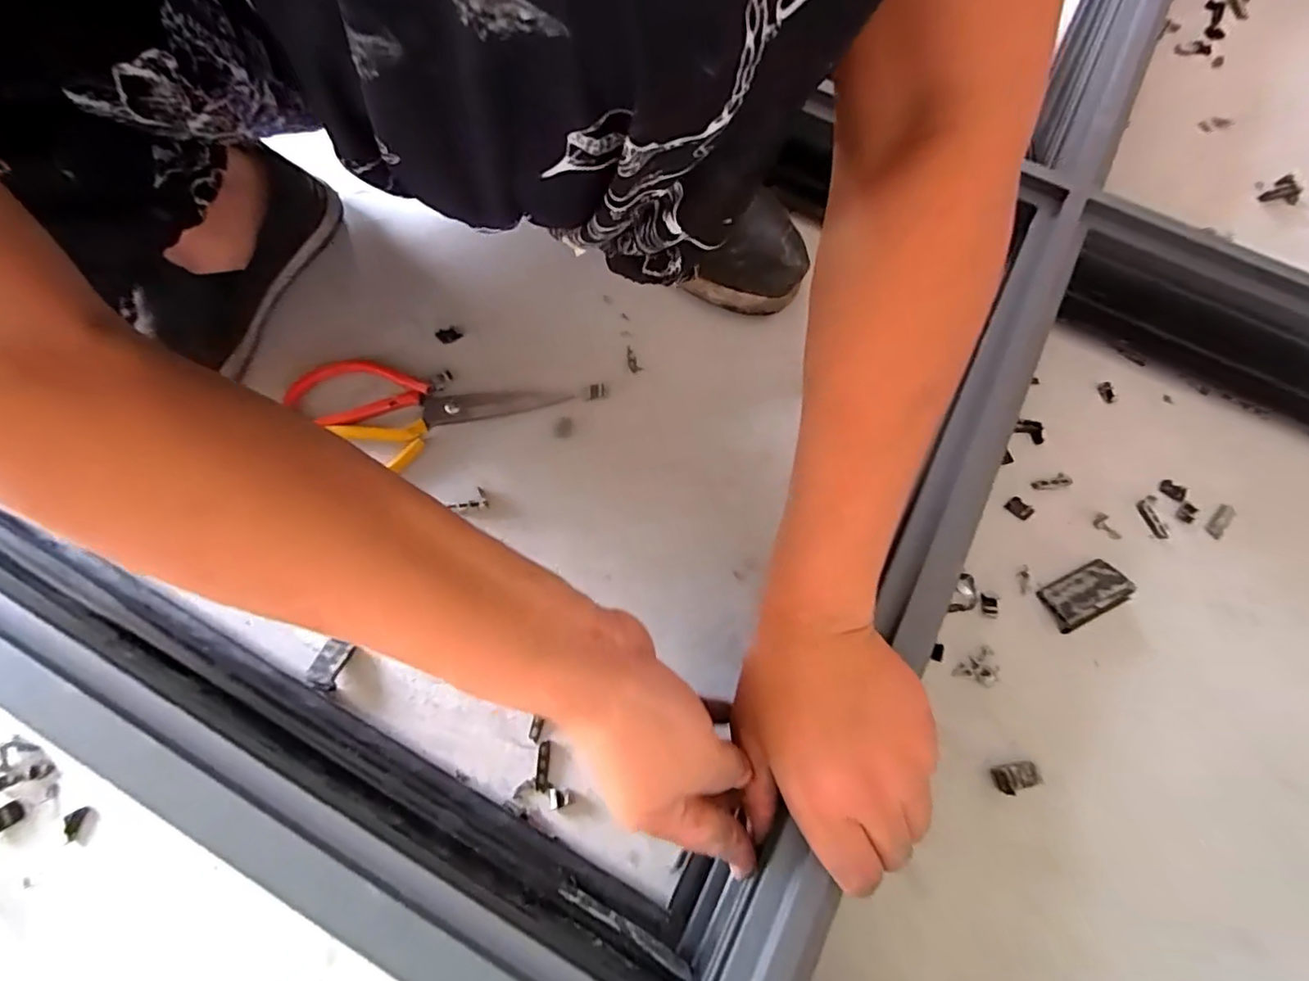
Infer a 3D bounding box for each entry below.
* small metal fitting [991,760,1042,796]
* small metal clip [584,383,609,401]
[{"bbox_3d":[0.221,0.175,0.349,0.027,0.015,0.015,-14,73,-6],"label":"small metal fitting"},{"bbox_3d":[-0.044,-0.073,0.423,0.018,0.004,0.013,-15,73,-6],"label":"small metal clip"}]

